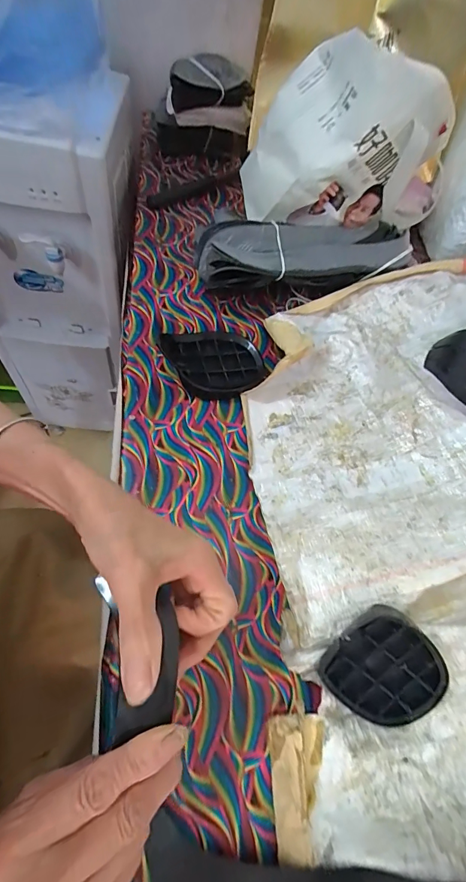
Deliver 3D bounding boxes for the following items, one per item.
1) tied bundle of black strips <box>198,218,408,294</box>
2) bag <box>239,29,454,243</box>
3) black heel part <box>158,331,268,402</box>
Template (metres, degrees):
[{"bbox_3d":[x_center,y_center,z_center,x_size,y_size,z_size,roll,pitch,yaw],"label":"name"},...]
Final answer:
[{"bbox_3d":[0.101,-0.253,0.513,0.291,0.062,0.093,-11,66,-16],"label":"tied bundle of black strips"},{"bbox_3d":[0.152,-0.389,0.498,0.281,0.167,0.123,17,62,-3],"label":"bag"},{"bbox_3d":[-0.022,-0.093,0.451,0.111,0.028,0.090,-9,66,-15],"label":"black heel part"}]

